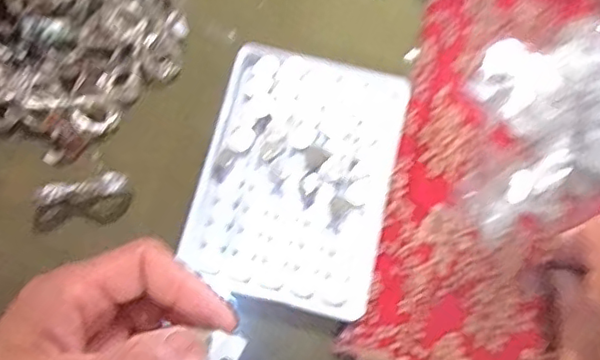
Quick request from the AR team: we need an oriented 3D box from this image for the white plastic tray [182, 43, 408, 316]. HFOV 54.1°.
[{"bbox_3d":[0.000,-0.003,0.302,0.095,0.006,0.131,14,74,2],"label":"white plastic tray"}]

